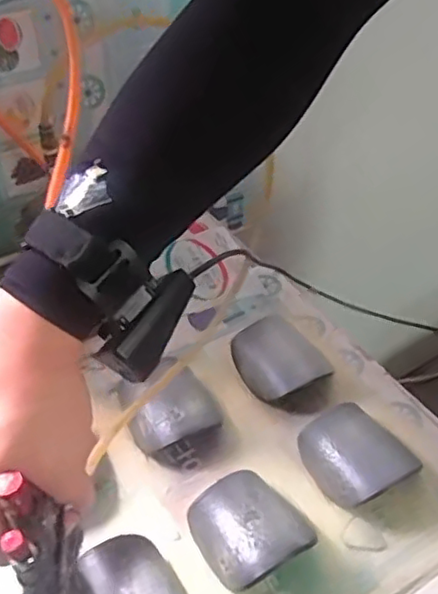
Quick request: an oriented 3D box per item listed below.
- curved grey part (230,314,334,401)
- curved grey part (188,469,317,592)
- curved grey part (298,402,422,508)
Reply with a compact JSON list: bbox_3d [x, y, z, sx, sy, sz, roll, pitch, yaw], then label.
[{"bbox_3d":[0.060,0.066,0.636,0.075,0.048,0.088,-21,45,-18],"label":"curved grey part"},{"bbox_3d":[0.026,0.188,0.510,0.078,0.042,0.085,-24,46,-21],"label":"curved grey part"},{"bbox_3d":[0.118,0.142,0.556,0.078,0.040,0.092,-22,45,-19],"label":"curved grey part"}]

